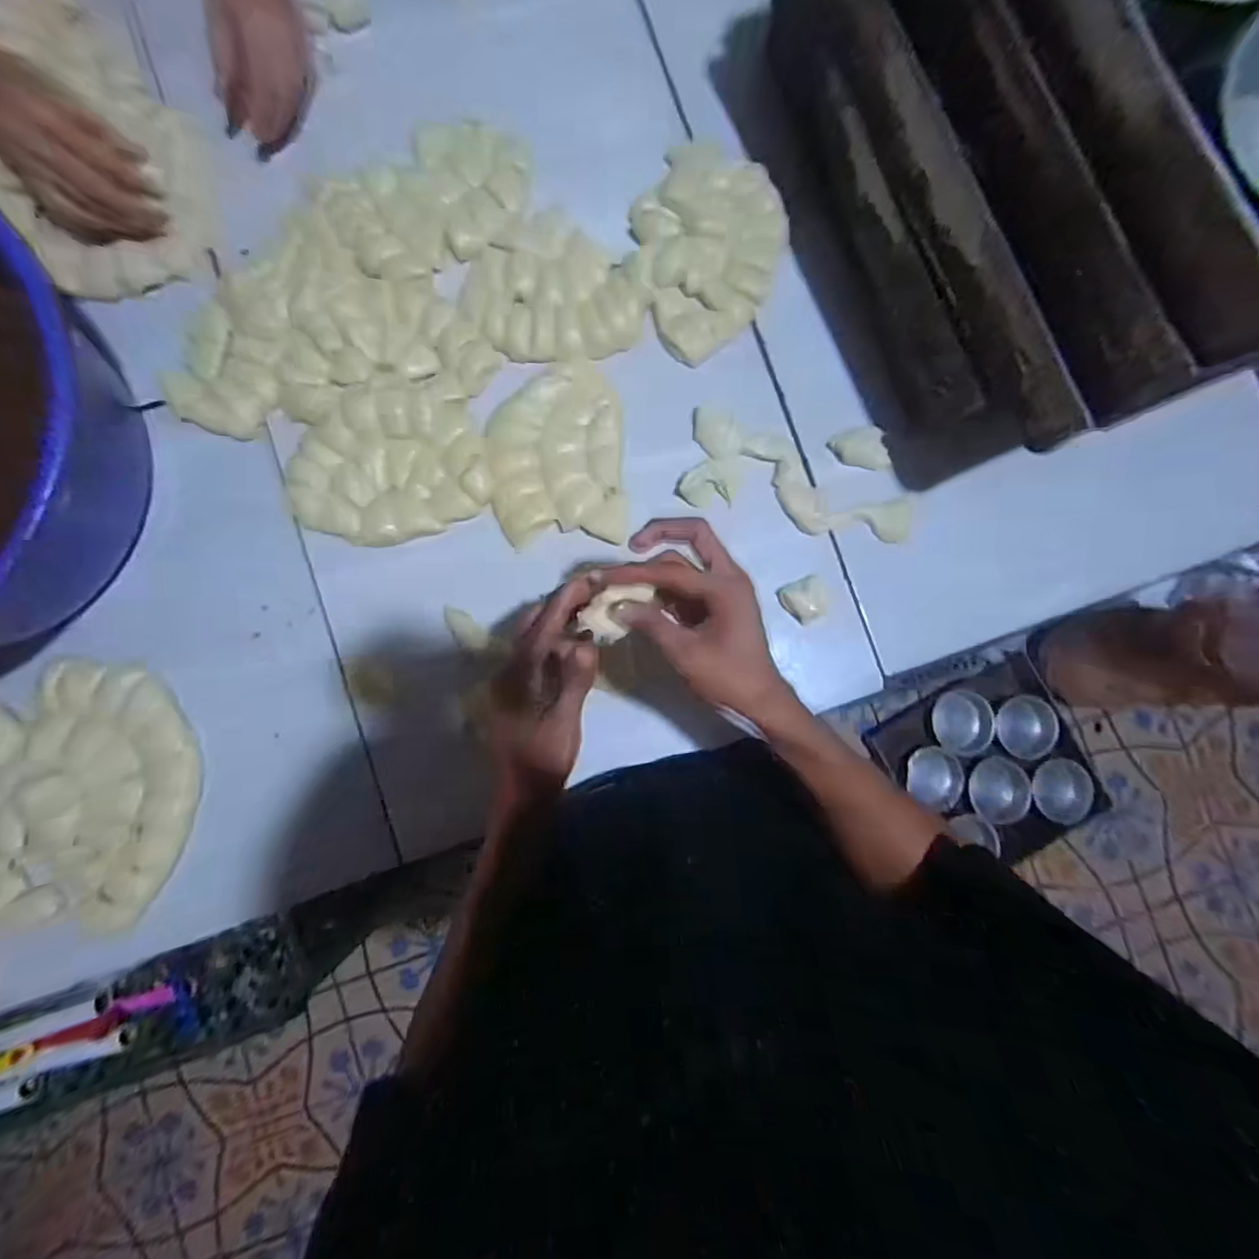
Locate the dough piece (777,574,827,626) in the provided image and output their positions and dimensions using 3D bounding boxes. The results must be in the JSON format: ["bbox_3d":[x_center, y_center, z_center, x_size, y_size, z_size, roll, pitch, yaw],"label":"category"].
[{"bbox_3d":[0.176,-0.029,0.542,0.048,0.029,0.043,-22,89,-6],"label":"dough piece"}]

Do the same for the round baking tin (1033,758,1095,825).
[{"bbox_3d":[1.117,0.415,1.409,0.150,0.025,0.156,3,85,-1],"label":"round baking tin"}]

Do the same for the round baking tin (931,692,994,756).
[{"bbox_3d":[0.873,0.245,1.428,0.148,0.035,0.176,-19,86,-3],"label":"round baking tin"}]

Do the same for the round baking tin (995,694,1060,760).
[{"bbox_3d":[1.033,0.254,1.422,0.155,0.037,0.162,0,85,-1],"label":"round baking tin"}]

